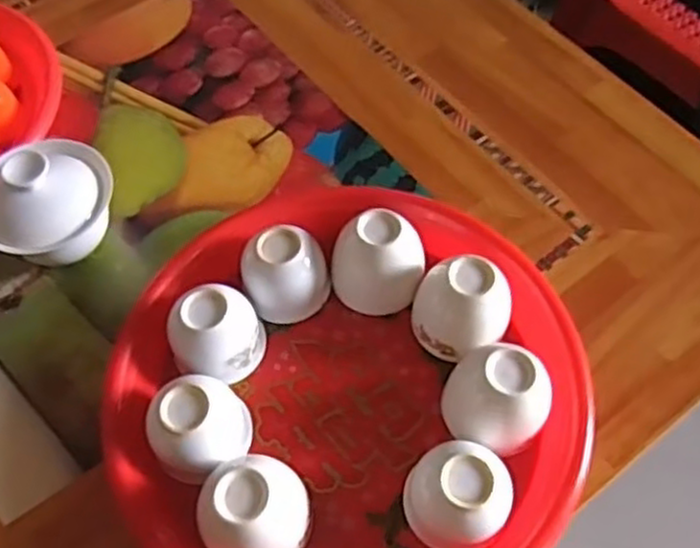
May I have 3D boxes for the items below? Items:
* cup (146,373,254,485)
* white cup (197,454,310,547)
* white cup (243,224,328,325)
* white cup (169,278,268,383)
[{"bbox_3d":[-0.080,0.082,0.401,0.048,0.044,0.052,-1,59,1],"label":"cup"},{"bbox_3d":[-0.045,0.119,0.372,0.047,0.053,0.051,-1,59,1],"label":"white cup"},{"bbox_3d":[-0.039,0.001,0.447,0.046,0.044,0.044,-1,59,1],"label":"white cup"},{"bbox_3d":[-0.076,0.036,0.429,0.047,0.043,0.050,-1,59,1],"label":"white cup"}]

